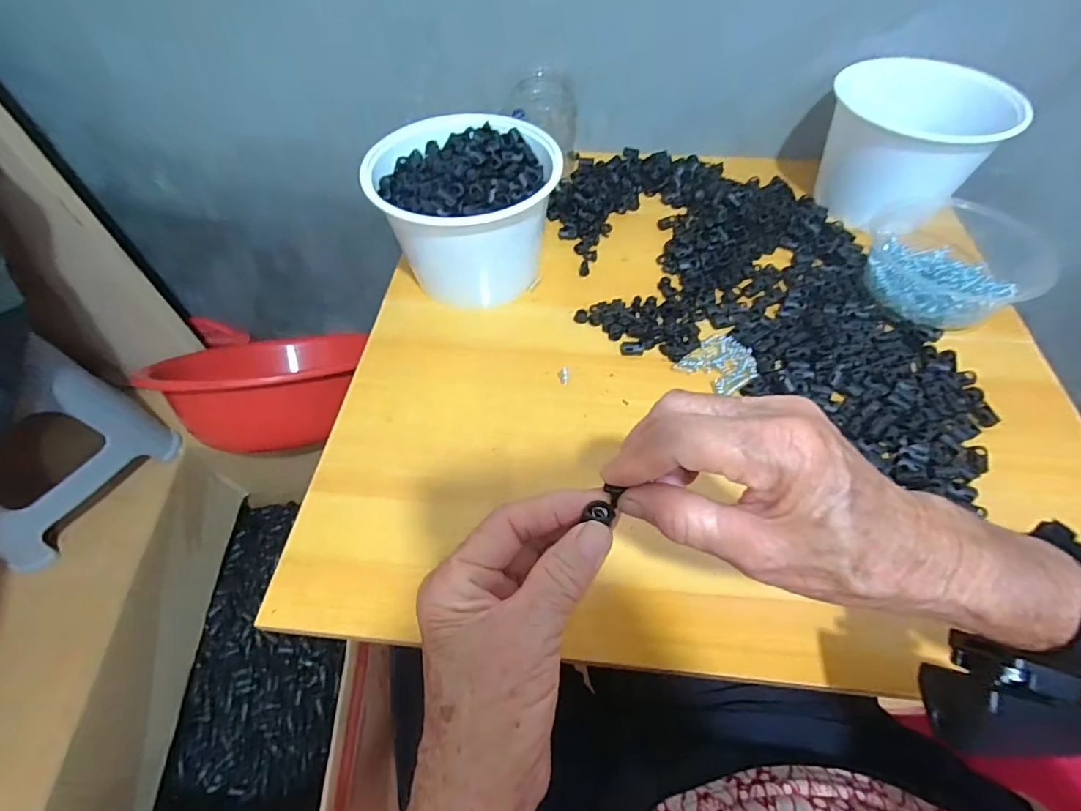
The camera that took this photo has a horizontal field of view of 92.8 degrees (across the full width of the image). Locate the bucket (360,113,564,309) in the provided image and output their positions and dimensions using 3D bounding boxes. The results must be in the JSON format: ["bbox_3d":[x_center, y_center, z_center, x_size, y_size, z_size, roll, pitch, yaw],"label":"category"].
[{"bbox_3d":[-0.062,-0.174,0.480,0.169,0.111,0.162,0,54,0],"label":"bucket"}]

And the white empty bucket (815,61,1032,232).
[{"bbox_3d":[0.373,-0.264,0.532,0.126,0.117,0.143,-30,60,-21],"label":"white empty bucket"}]

